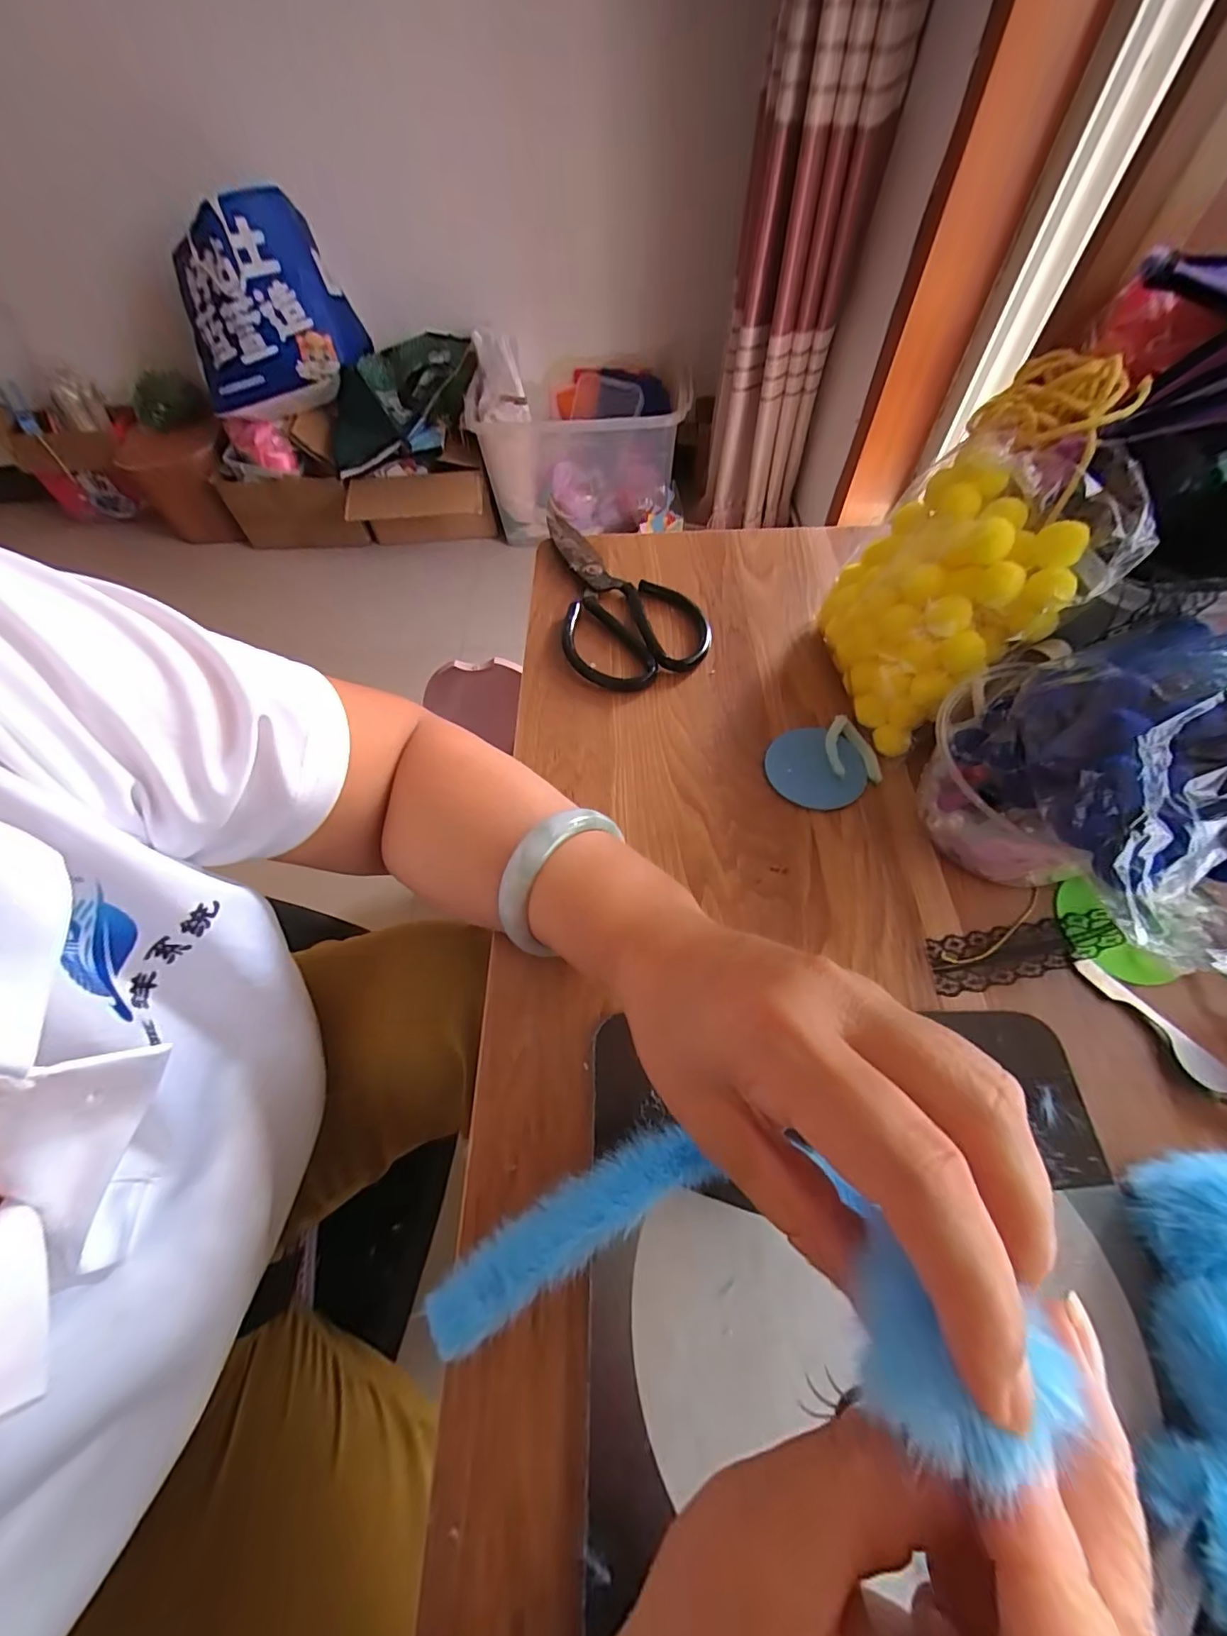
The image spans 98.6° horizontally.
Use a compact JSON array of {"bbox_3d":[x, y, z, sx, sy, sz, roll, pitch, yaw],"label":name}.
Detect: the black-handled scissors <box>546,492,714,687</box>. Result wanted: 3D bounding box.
[{"bbox_3d":[0.003,-0.181,0.405,0.102,0.012,0.210,-12,60,-5],"label":"black-handled scissors"}]

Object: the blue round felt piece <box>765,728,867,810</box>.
[{"bbox_3d":[0.121,-0.030,0.314,0.056,0.004,0.051,-1,66,3],"label":"blue round felt piece"}]

